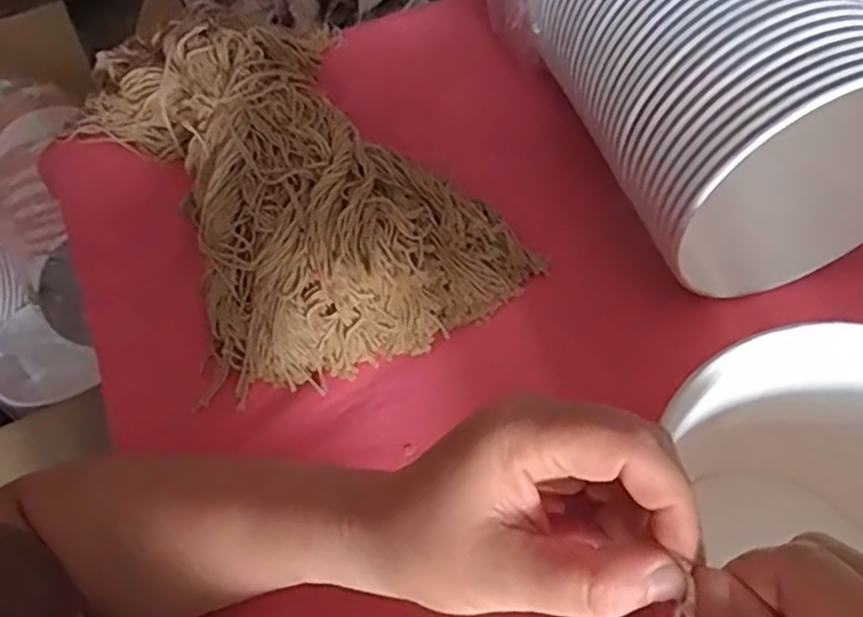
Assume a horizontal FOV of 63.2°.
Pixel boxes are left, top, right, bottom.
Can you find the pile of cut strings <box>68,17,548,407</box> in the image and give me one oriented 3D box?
[{"bbox_3d":[-0.102,-0.098,0.496,0.226,0.064,0.324,-25,58,-14],"label":"pile of cut strings"}]

